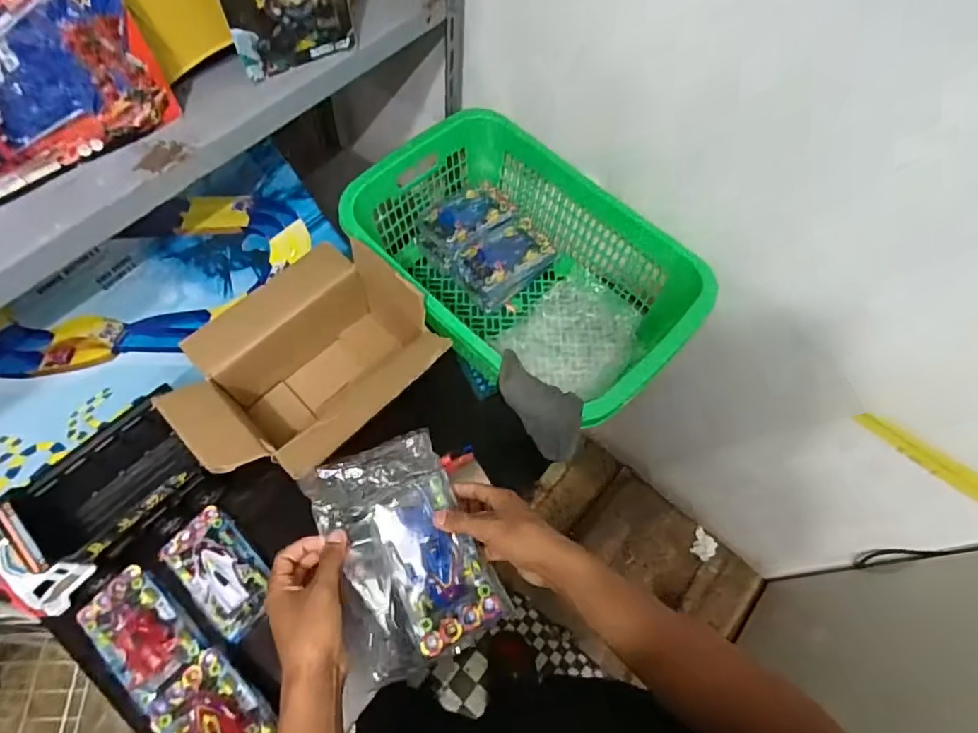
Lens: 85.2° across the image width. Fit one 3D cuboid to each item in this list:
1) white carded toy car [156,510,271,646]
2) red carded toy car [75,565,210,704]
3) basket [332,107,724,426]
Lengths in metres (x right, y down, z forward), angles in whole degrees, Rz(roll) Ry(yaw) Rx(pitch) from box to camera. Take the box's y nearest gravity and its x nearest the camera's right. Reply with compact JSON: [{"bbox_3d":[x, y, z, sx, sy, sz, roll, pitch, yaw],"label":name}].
[{"bbox_3d":[-0.385,0.291,0.753,0.178,0.038,0.097,43,70,15],"label":"white carded toy car"},{"bbox_3d":[-0.477,0.363,0.727,0.163,0.023,0.098,38,69,14],"label":"red carded toy car"},{"bbox_3d":[0.057,-0.158,0.907,0.374,0.209,0.537,-41,74,-19],"label":"basket"}]

